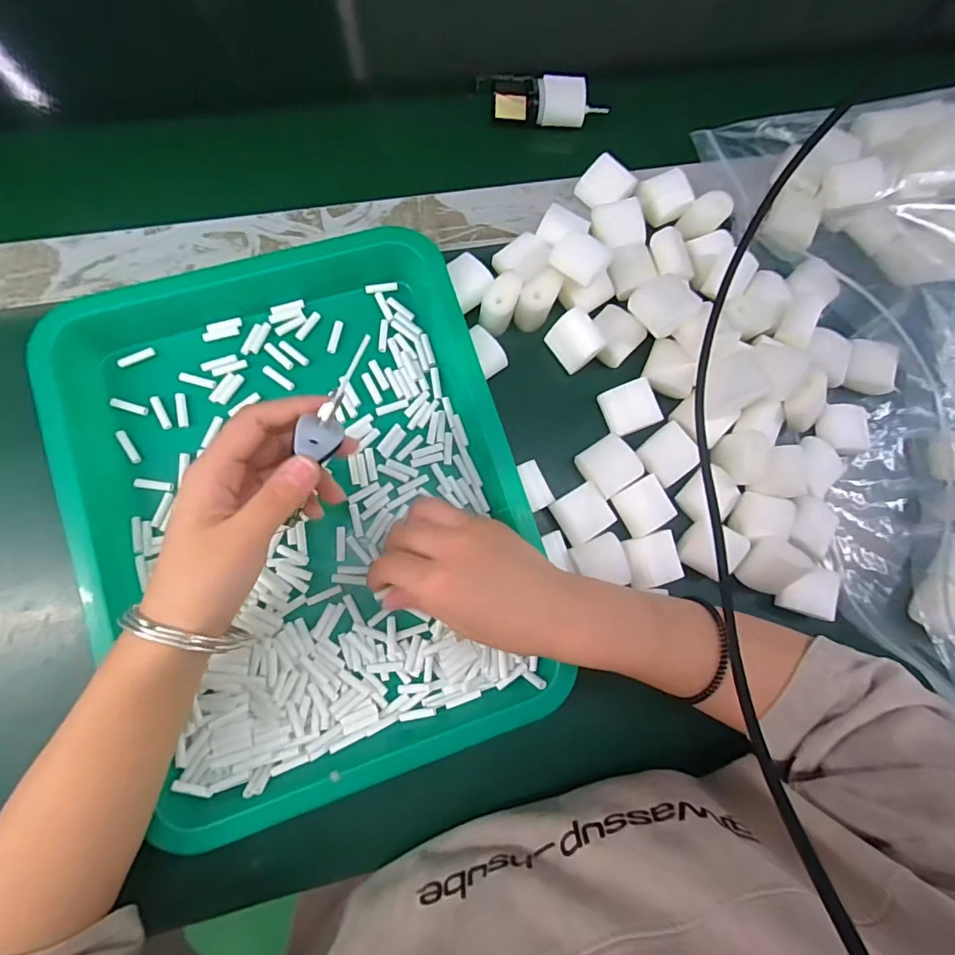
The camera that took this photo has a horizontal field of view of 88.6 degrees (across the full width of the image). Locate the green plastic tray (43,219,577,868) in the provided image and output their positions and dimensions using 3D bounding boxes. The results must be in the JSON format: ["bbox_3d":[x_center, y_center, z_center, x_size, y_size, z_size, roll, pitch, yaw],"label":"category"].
[{"bbox_3d":[-0.107,0.014,0.312,0.252,0.038,0.338,-17,83,-7],"label":"green plastic tray"}]

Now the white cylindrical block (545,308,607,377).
[{"bbox_3d":[0.068,-0.095,0.347,0.026,0.039,0.034,-32,85,-9],"label":"white cylindrical block"}]

